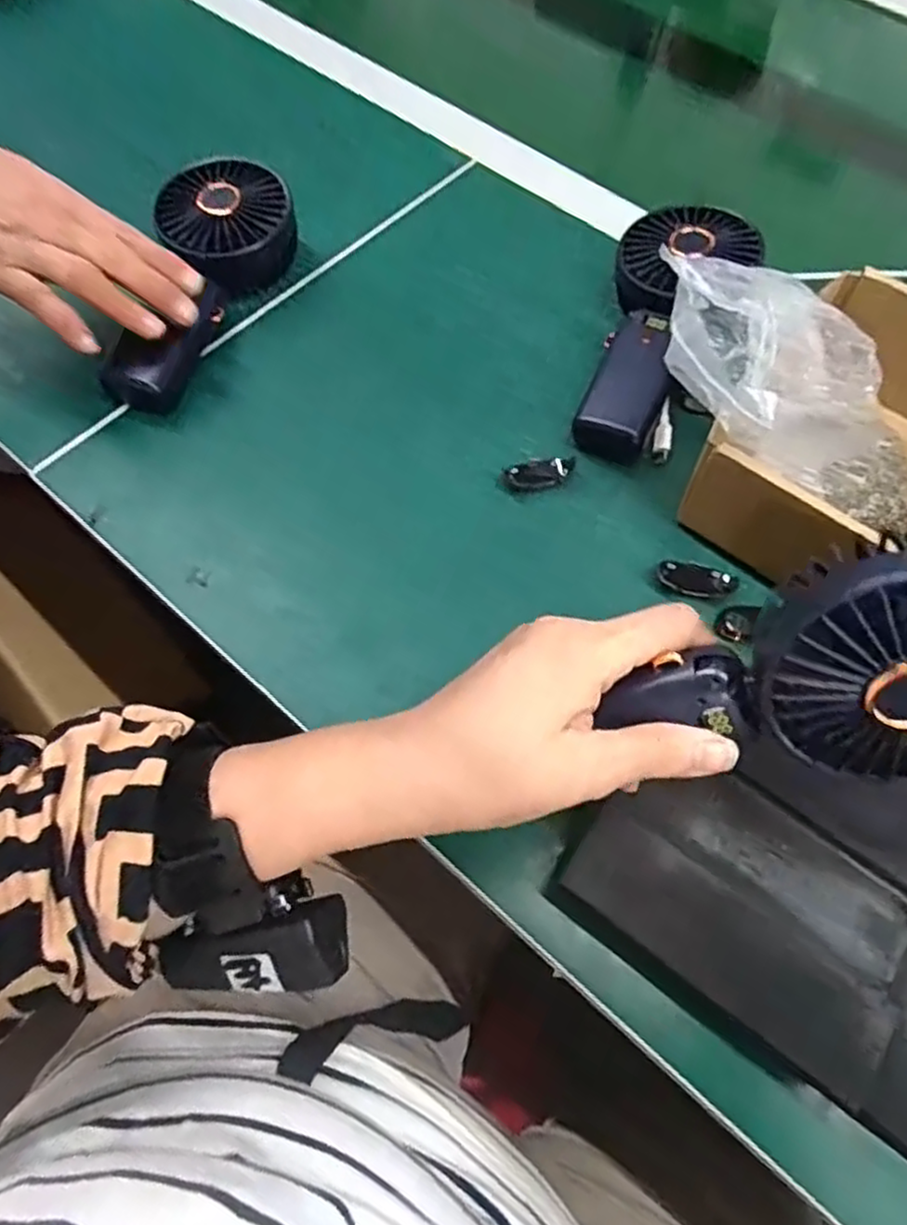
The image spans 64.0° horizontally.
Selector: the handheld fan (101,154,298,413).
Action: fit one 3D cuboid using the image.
[{"bbox_3d":[-0.165,-0.210,0.460,0.085,0.045,0.183,22,80,9],"label":"handheld fan"}]

